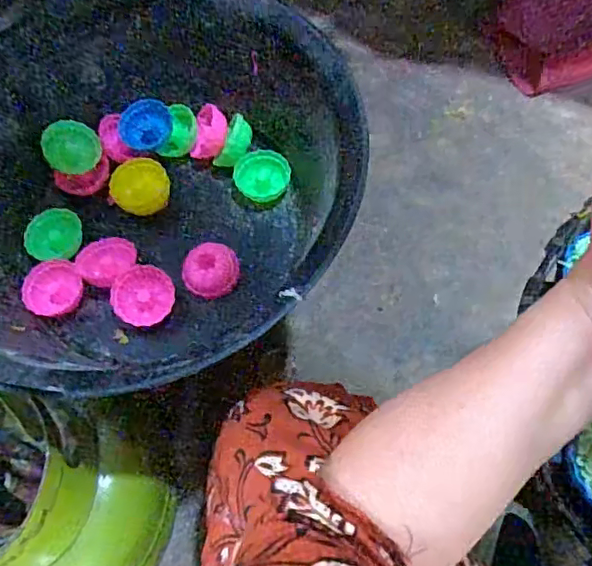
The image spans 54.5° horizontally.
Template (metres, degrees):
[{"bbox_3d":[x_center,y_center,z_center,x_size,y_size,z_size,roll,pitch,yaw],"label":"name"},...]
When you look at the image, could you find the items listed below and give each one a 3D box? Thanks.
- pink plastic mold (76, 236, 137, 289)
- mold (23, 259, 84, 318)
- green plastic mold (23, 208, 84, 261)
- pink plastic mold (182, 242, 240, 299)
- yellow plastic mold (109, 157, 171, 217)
[{"bbox_3d":[-0.198,-0.024,0.601,0.056,0.020,0.055,0,68,1],"label":"pink plastic mold"},{"bbox_3d":[-0.251,0.004,0.594,0.056,0.026,0.056,0,68,1],"label":"mold"},{"bbox_3d":[-0.259,-0.051,0.620,0.051,0.021,0.061,33,73,13],"label":"green plastic mold"},{"bbox_3d":[-0.087,-0.009,0.607,0.057,0.047,0.051,-28,70,-9],"label":"pink plastic mold"},{"bbox_3d":[-0.170,-0.107,0.639,0.062,0.029,0.060,1,103,3],"label":"yellow plastic mold"}]

